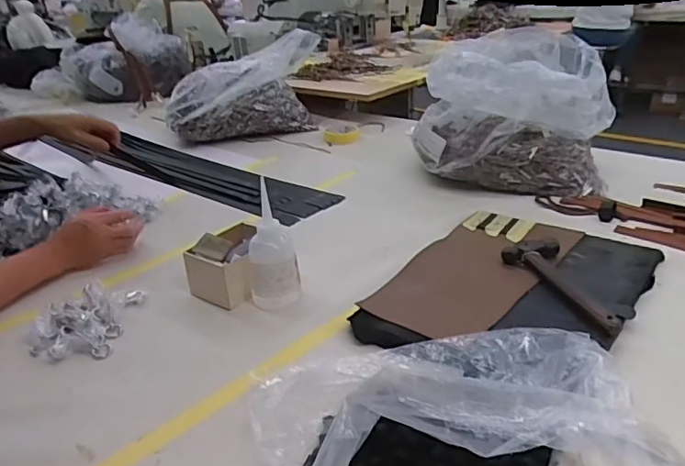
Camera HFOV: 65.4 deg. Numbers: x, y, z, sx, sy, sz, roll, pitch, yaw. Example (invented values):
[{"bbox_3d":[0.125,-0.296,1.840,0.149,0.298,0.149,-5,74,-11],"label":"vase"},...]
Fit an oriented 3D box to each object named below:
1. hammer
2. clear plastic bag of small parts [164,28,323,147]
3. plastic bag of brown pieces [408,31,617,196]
[{"bbox_3d":[0.278,0.058,0.647,0.070,0.022,0.181,-13,28,-17],"label":"hammer"},{"bbox_3d":[-0.242,-0.367,1.362,0.398,0.193,0.216,-8,27,-8],"label":"clear plastic bag of small parts"},{"bbox_3d":[0.316,-0.227,1.005,0.329,0.232,0.247,6,30,18],"label":"plastic bag of brown pieces"}]

